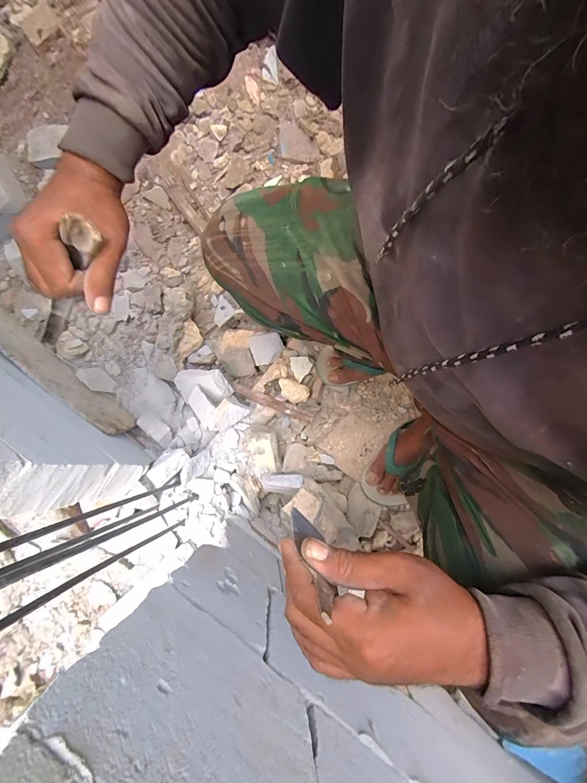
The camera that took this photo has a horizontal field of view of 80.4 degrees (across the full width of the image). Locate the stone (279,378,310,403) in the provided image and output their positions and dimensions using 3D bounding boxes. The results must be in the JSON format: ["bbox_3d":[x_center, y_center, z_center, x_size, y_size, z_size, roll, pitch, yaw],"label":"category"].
[{"bbox_3d":[-0.001,-0.001,0.786,0.071,0.028,0.042,28,79,3],"label":"stone"}]

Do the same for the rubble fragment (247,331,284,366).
[{"bbox_3d":[-0.065,-0.106,0.852,0.079,0.030,0.073,-13,108,8],"label":"rubble fragment"}]

